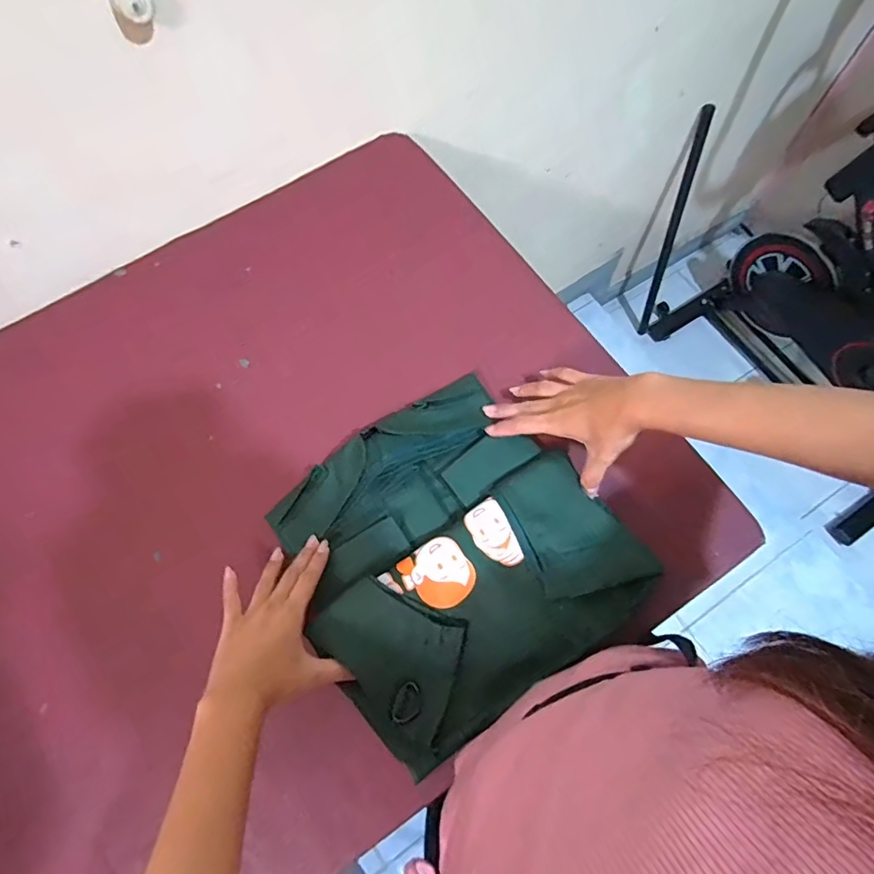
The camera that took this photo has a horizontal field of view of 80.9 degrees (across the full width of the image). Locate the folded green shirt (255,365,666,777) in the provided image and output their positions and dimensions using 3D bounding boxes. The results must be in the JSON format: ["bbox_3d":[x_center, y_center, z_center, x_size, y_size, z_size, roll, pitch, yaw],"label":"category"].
[{"bbox_3d":[0.012,0.095,0.459,0.261,0.035,0.265,-33,72,-9],"label":"folded green shirt"}]

